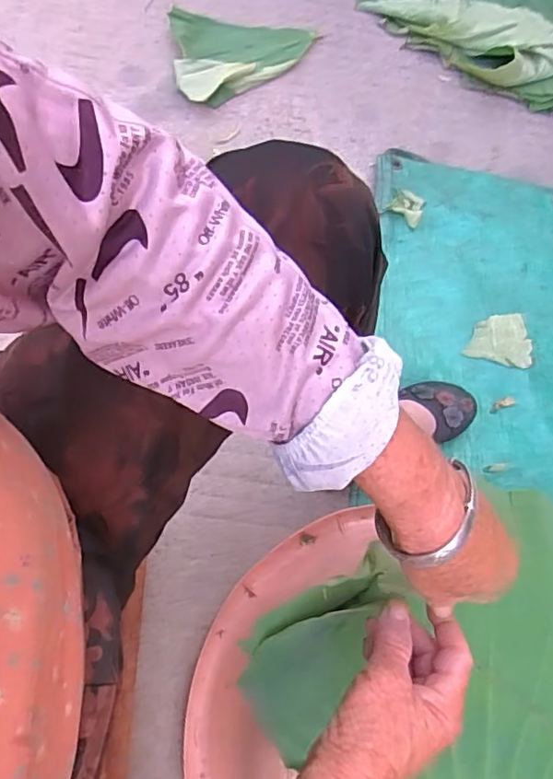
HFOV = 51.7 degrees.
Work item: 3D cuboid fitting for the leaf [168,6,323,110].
[{"bbox_3d":[-0.045,-0.535,0.920,0.238,0.032,0.190,-7,71,-7],"label":"leaf"}]

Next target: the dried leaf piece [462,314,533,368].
[{"bbox_3d":[0.311,-0.073,0.790,0.086,0.008,0.080,16,69,1],"label":"dried leaf piece"}]

